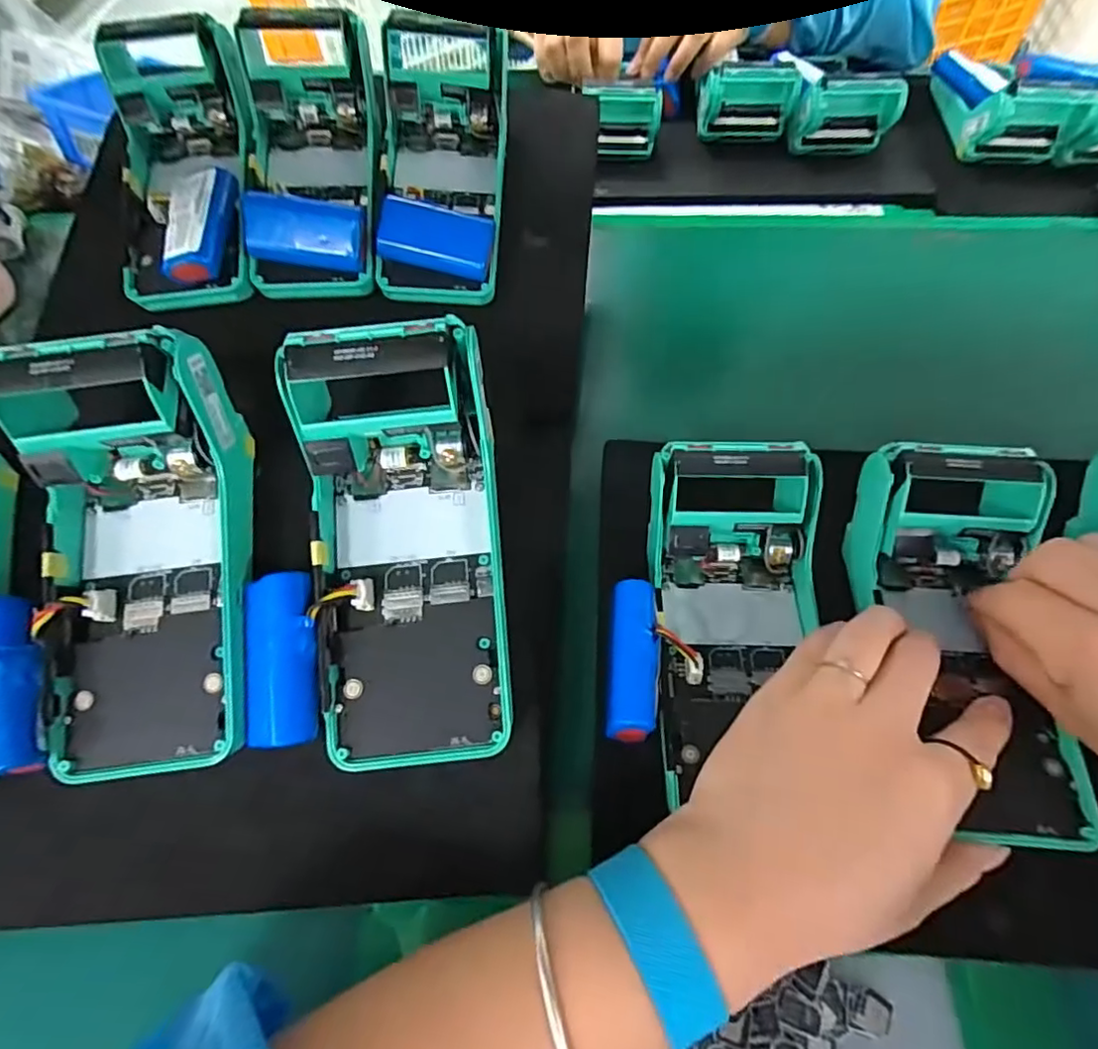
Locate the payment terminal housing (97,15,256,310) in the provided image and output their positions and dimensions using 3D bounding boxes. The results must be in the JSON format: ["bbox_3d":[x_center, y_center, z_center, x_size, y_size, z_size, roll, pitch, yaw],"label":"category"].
[{"bbox_3d":[-0.224,-0.219,0.368,0.086,0.058,0.176,-11,82,-5],"label":"payment terminal housing"}]

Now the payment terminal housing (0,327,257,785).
[{"bbox_3d":[-0.170,0.012,0.255,0.087,0.068,0.170,-2,92,0],"label":"payment terminal housing"}]

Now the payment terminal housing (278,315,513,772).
[{"bbox_3d":[-0.059,0.009,0.253,0.080,0.057,0.173,-2,97,0],"label":"payment terminal housing"}]

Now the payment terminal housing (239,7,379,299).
[{"bbox_3d":[-0.146,-0.230,0.374,0.081,0.061,0.158,-2,85,0],"label":"payment terminal housing"}]

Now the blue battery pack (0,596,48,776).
[{"bbox_3d":[-0.208,0.061,0.232,0.021,0.018,0.067,-13,81,-6],"label":"blue battery pack"}]

